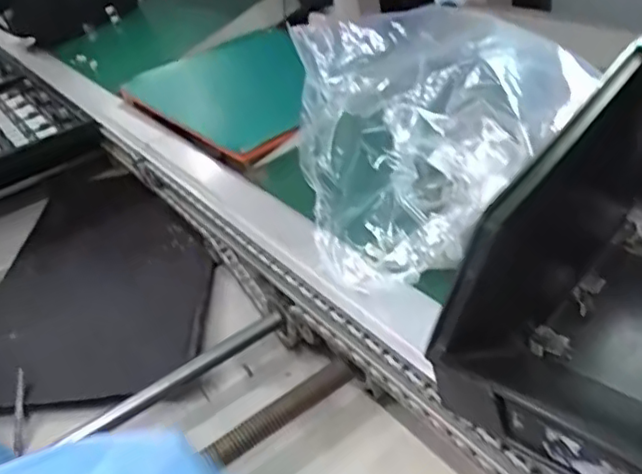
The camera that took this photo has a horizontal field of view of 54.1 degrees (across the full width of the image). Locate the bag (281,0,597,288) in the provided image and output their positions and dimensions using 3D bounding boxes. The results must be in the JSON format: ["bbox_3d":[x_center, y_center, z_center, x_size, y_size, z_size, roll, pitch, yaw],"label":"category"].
[{"bbox_3d":[0.071,-0.072,0.460,0.175,0.135,0.182,-18,34,-19],"label":"bag"}]

